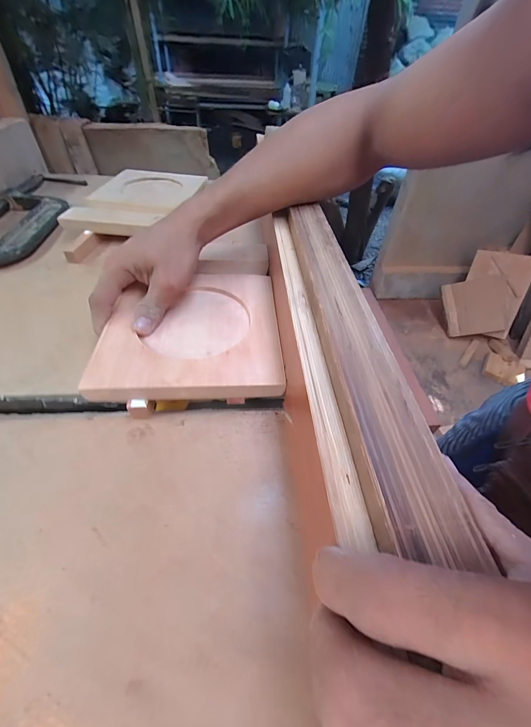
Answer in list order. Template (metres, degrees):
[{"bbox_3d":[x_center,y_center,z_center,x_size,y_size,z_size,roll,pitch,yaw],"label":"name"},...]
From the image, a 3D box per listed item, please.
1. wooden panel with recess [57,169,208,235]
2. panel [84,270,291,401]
[{"bbox_3d":[-0.224,-0.292,0.514,0.160,0.018,0.235,10,49,4],"label":"wooden panel with recess"},{"bbox_3d":[-0.071,-0.041,0.300,0.167,0.015,0.171,-1,51,-4],"label":"panel"}]

